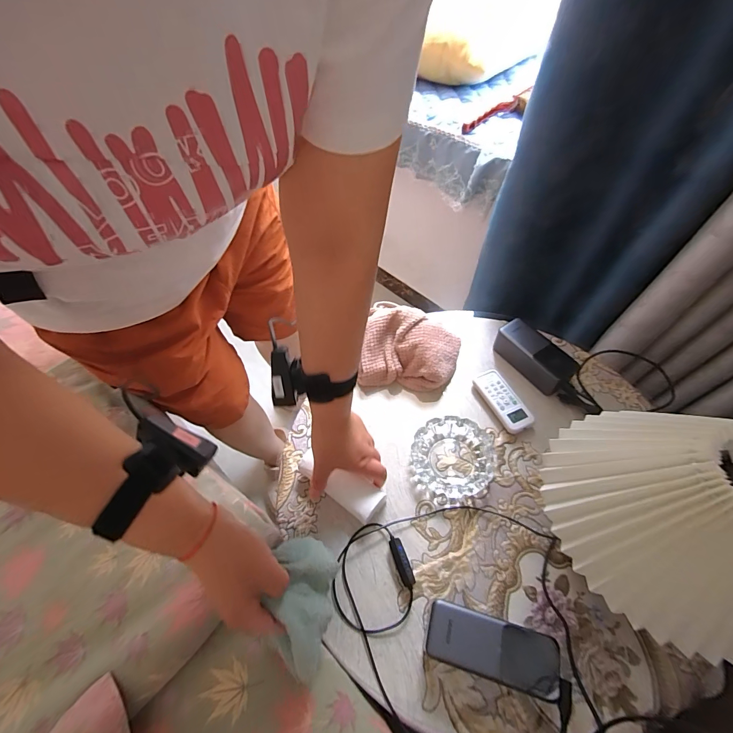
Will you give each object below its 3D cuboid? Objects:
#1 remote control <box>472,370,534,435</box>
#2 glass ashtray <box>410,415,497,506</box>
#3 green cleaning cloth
[{"bbox_3d":[0.218,0.052,0.570,0.044,0.017,0.108,-20,61,-10],"label":"remote control"},{"bbox_3d":[0.126,0.137,0.526,0.115,0.028,0.119,8,60,6],"label":"glass ashtray"},{"bbox_3d":[-0.060,0.235,0.352,0.051,0.053,0.118,0,59,1],"label":"green cleaning cloth"}]

